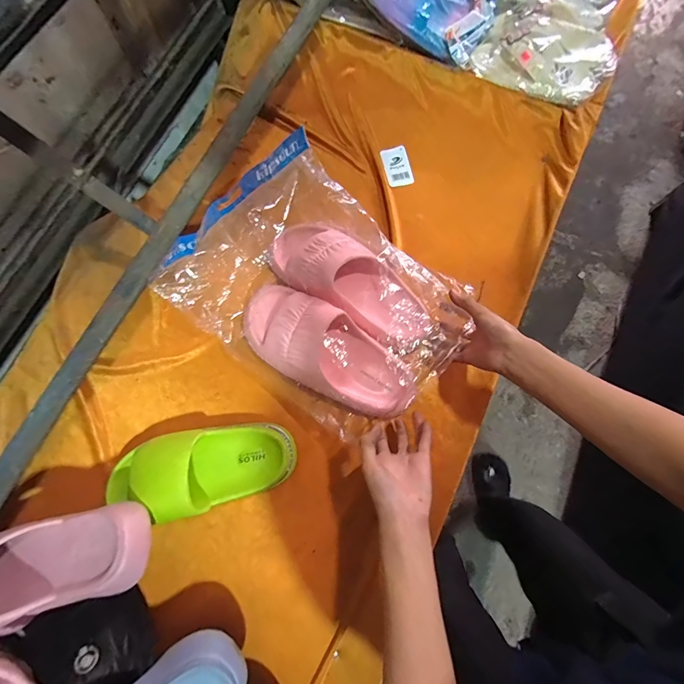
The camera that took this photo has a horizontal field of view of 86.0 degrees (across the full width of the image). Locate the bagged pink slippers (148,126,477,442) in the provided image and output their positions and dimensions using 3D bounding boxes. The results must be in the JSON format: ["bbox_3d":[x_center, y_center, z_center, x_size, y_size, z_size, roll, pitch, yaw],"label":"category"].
[{"bbox_3d":[-0.027,-0.081,0.515,0.383,0.119,0.298,40,79,9],"label":"bagged pink slippers"}]

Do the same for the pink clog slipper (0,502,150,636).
[{"bbox_3d":[-0.320,0.236,0.383,0.208,0.104,0.083,-15,76,-4],"label":"pink clog slipper"}]

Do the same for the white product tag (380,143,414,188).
[{"bbox_3d":[0.097,-0.309,0.646,0.046,0.006,0.079,-13,77,5],"label":"white product tag"}]

